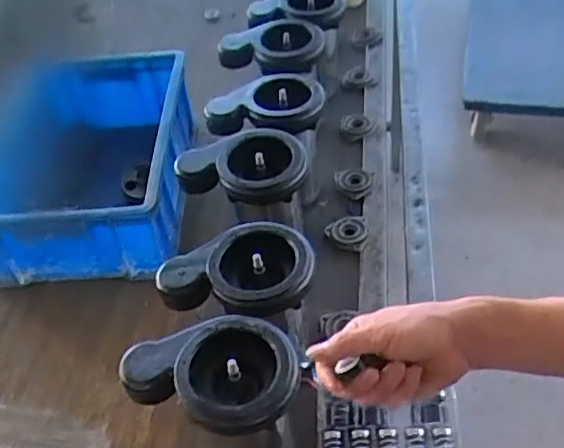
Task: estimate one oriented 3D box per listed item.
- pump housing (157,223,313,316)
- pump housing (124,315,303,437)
[{"bbox_3d":[-0.049,0.058,0.690,0.172,0.045,0.114,-12,46,-4],"label":"pump housing"},{"bbox_3d":[-0.064,0.156,0.605,0.163,0.055,0.122,-19,47,-10],"label":"pump housing"}]

